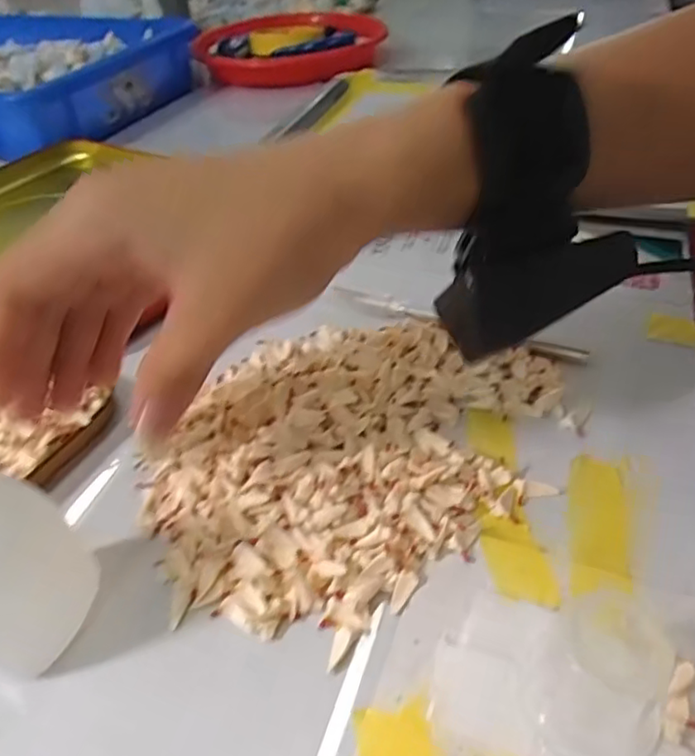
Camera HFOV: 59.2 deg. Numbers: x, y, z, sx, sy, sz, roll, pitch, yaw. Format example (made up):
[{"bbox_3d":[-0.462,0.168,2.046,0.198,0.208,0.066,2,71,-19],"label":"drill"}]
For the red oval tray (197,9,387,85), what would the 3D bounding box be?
[{"bbox_3d":[-0.061,-0.376,0.697,0.198,0.036,0.181,6,42,13],"label":"red oval tray"}]

